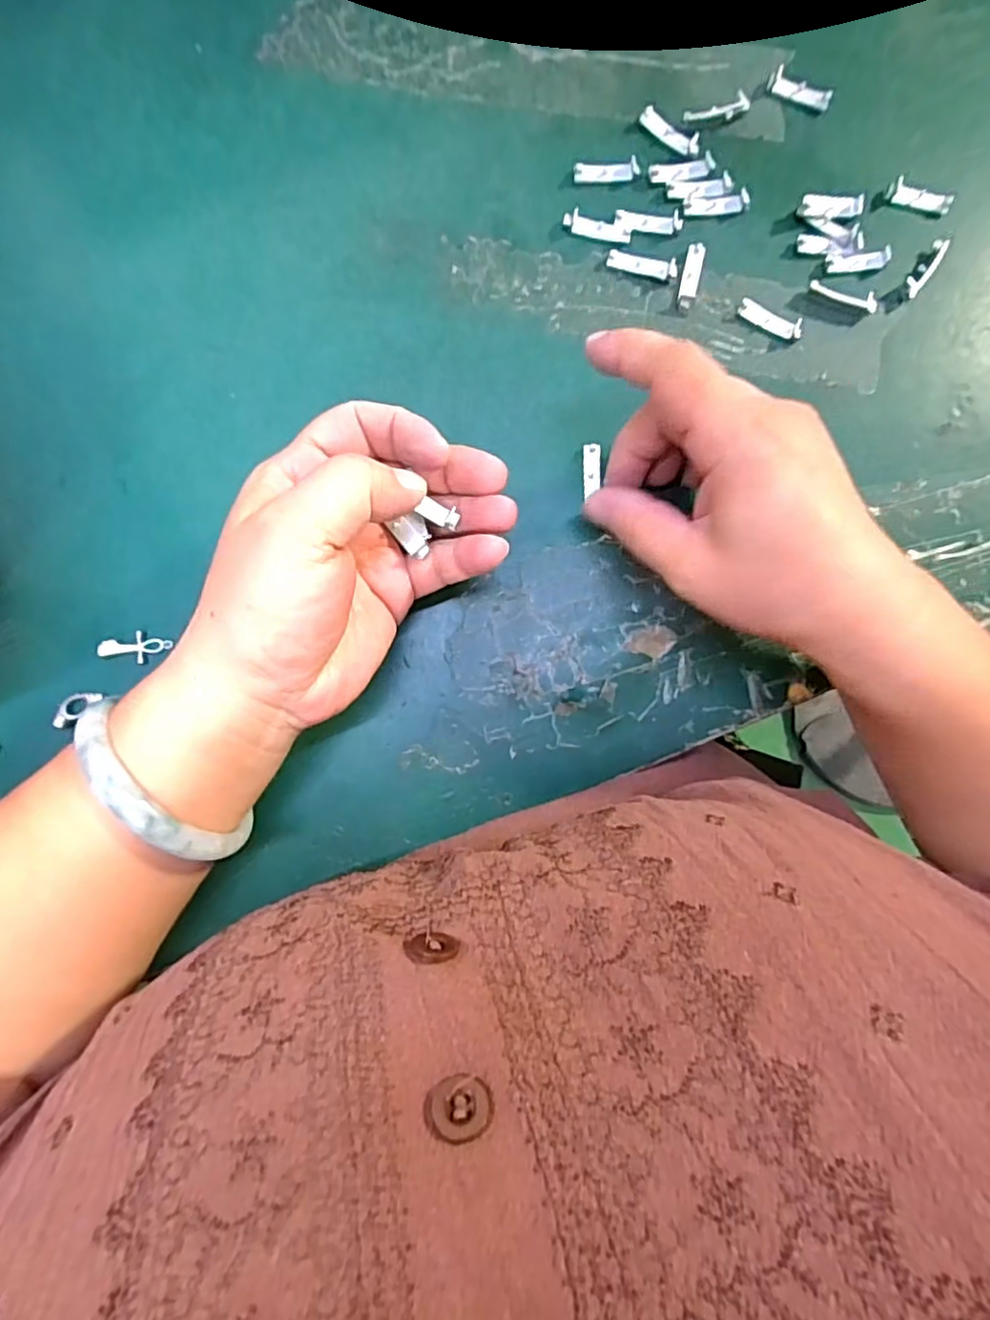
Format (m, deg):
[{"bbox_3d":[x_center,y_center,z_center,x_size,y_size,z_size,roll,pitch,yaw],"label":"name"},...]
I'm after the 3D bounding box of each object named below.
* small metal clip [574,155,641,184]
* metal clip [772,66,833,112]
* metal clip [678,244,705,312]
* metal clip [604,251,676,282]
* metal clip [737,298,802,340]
[{"bbox_3d":[0.049,-0.215,0.279,0.028,0.004,0.008,-5,87,-3],"label":"small metal clip"},{"bbox_3d":[0.138,-0.256,0.285,0.027,0.006,0.008,20,87,-1],"label":"metal clip"},{"bbox_3d":[0.087,-0.169,0.279,0.008,0.004,0.031,13,87,-2],"label":"metal clip"},{"bbox_3d":[0.065,-0.173,0.277,0.030,0.004,0.008,10,87,-2],"label":"metal clip"},{"bbox_3d":[0.121,-0.150,0.278,0.029,0.004,0.008,28,102,3],"label":"metal clip"}]

